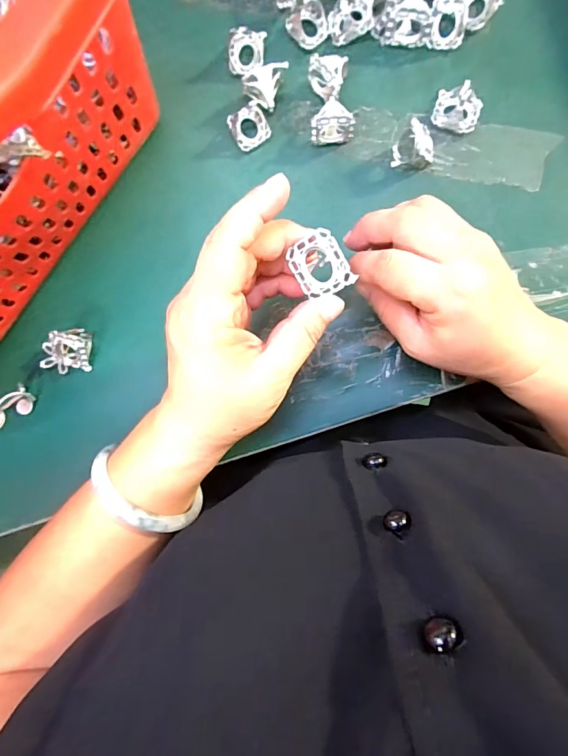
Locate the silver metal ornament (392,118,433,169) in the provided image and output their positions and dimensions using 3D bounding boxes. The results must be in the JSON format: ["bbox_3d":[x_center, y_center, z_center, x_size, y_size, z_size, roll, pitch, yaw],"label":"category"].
[{"bbox_3d":[0.092,-0.161,0.287,0.029,0.027,0.020,8,88,5],"label":"silver metal ornament"}]

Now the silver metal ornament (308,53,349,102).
[{"bbox_3d":[0.031,-0.212,0.295,0.027,0.023,0.024,2,88,5],"label":"silver metal ornament"}]

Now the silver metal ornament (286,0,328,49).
[{"bbox_3d":[0.018,-0.259,0.302,0.027,0.018,0.025,0,88,5],"label":"silver metal ornament"}]

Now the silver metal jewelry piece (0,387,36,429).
[{"bbox_3d":[-0.208,0.025,0.309,0.042,0.015,0.017,-32,86,3],"label":"silver metal jewelry piece"}]

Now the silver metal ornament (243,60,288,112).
[{"bbox_3d":[-0.015,-0.212,0.299,0.026,0.023,0.028,22,90,5],"label":"silver metal ornament"}]

